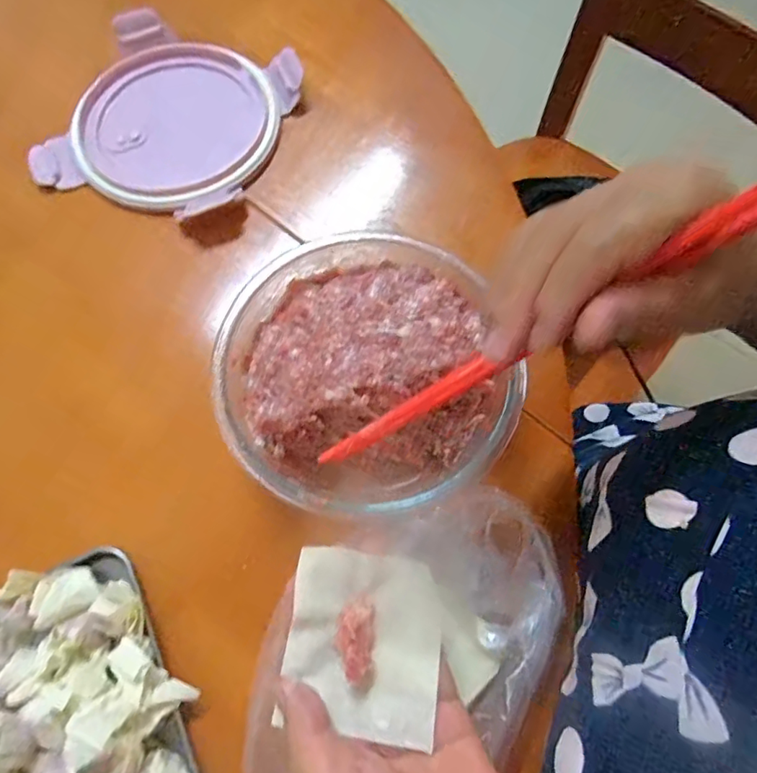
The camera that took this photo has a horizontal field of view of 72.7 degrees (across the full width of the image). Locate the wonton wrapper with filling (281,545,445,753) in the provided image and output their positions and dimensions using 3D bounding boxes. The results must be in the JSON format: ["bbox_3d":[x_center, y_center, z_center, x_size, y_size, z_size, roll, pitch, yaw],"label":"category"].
[{"bbox_3d":[-0.006,0.113,0.233,0.068,0.015,0.071,9,72,5],"label":"wonton wrapper with filling"}]

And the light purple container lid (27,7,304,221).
[{"bbox_3d":[-0.163,-0.212,0.409,0.161,0.024,0.163,19,73,8],"label":"light purple container lid"}]

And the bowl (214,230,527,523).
[{"bbox_3d":[-0.006,-0.004,0.315,0.158,0.073,0.162,-1,71,2],"label":"bowl"}]

